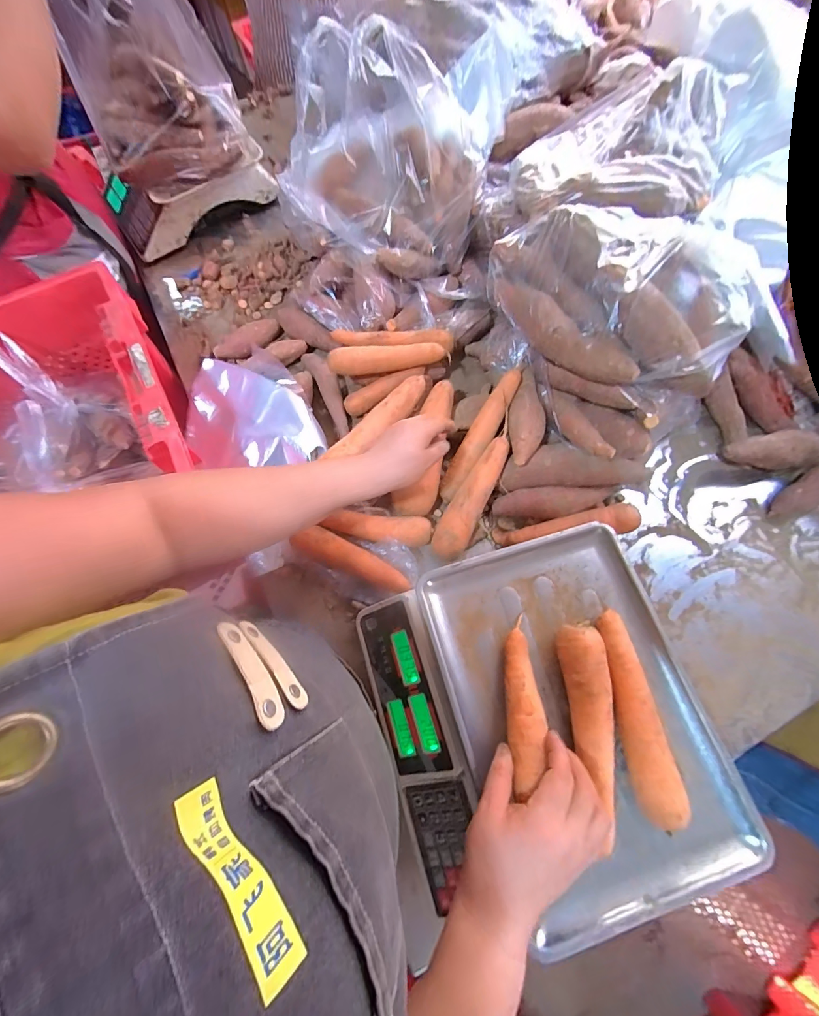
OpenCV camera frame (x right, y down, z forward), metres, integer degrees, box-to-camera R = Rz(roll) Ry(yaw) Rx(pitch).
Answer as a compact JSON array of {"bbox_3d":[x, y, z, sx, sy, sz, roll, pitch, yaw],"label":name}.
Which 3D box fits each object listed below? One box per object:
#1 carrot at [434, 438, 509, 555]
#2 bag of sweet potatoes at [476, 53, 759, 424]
[{"bbox_3d":[0.086,-0.015,0.521,0.044,0.039,0.179,28,90,10],"label":"carrot"},{"bbox_3d":[0.270,-0.360,0.527,0.303,0.141,0.455,0,71,1],"label":"bag of sweet potatoes"}]

